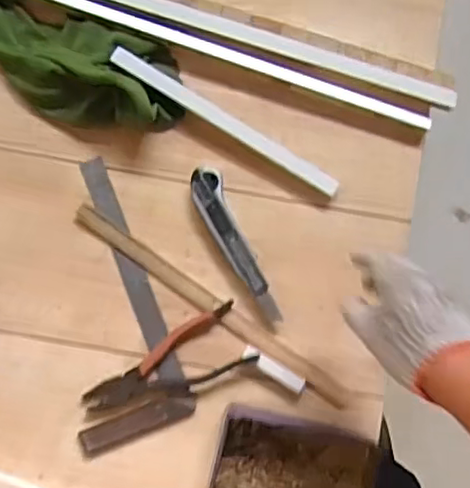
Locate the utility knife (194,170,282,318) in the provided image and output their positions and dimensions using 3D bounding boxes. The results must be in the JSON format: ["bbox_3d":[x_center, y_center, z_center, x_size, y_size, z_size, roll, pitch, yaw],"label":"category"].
[{"bbox_3d":[-0.002,0.003,0.719,0.037,0.019,0.185,-24,86,-5],"label":"utility knife"}]

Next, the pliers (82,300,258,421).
[{"bbox_3d":[-0.078,0.136,0.703,0.190,0.013,0.068,-25,86,-5],"label":"pliers"}]

